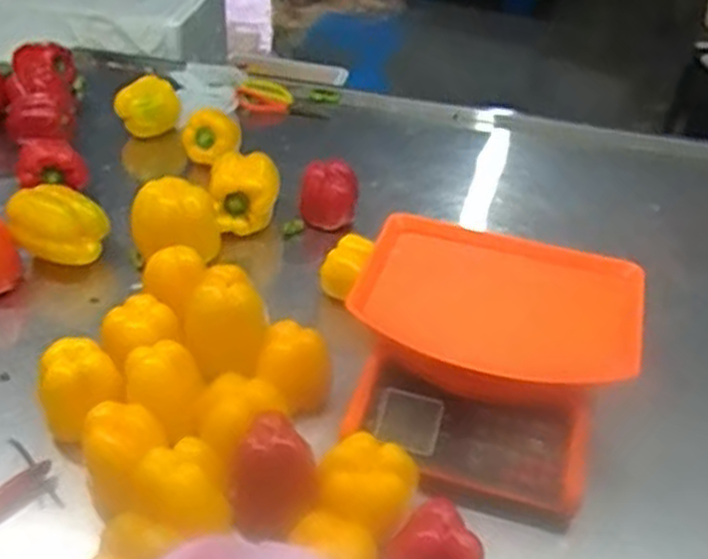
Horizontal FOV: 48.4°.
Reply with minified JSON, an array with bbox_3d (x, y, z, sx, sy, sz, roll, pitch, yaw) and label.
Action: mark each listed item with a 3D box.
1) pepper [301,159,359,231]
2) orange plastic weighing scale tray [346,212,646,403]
[{"bbox_3d":[-0.032,-0.118,1.098,0.077,0.082,0.068,5,39,1],"label":"pepper"},{"bbox_3d":[0.147,0.029,0.819,0.287,0.043,0.202,13,40,10],"label":"orange plastic weighing scale tray"}]

